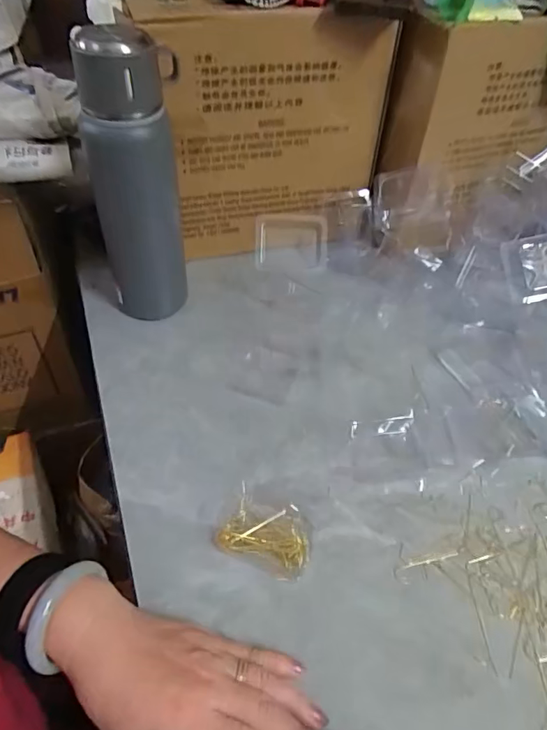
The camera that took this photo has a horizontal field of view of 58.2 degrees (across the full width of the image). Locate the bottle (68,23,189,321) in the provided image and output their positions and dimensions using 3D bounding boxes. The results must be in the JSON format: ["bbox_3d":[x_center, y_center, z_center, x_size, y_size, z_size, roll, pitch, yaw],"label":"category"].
[{"bbox_3d":[-0.132,-0.167,0.488,0.085,0.275,0.063,-13,50,-15],"label":"bottle"}]

